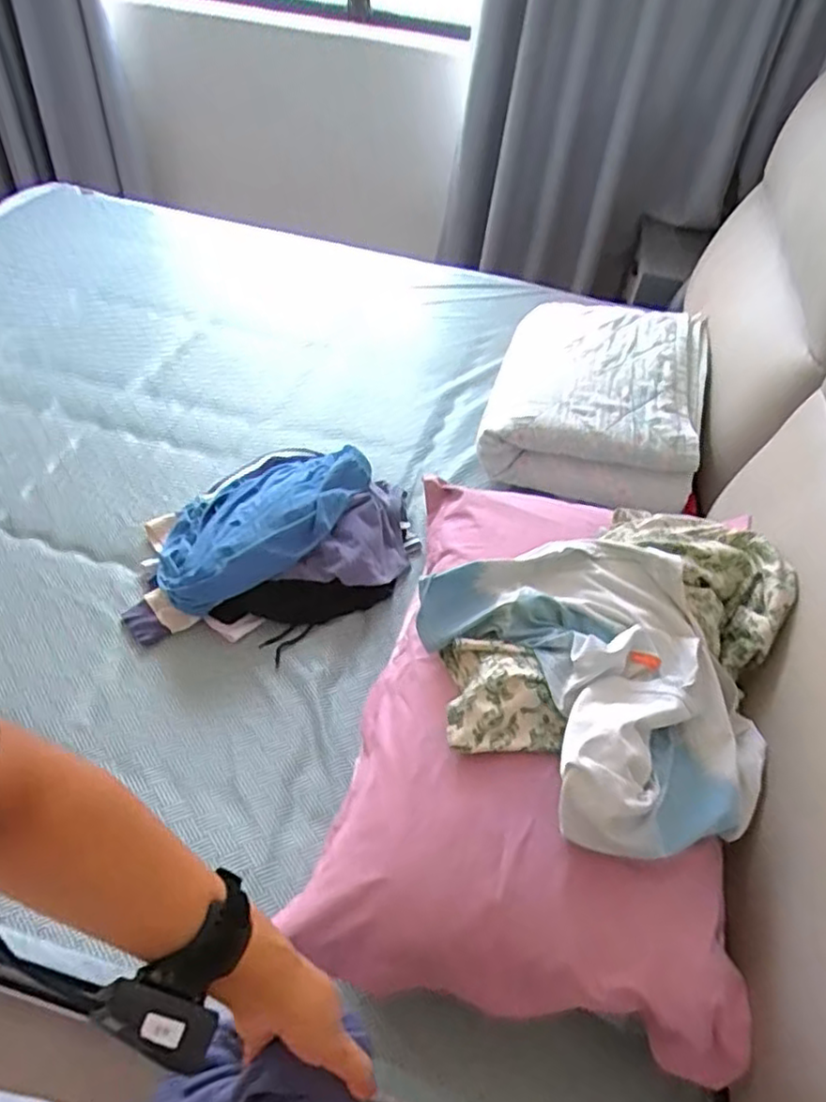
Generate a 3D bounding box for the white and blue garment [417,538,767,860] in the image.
[{"bbox_3d":[0.214,0.136,0.765,0.305,0.139,0.378,-19,52,-23],"label":"white and blue garment"}]

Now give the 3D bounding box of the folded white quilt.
[{"bbox_3d":[0.390,-0.346,1.468,0.420,0.206,0.528,14,46,7],"label":"folded white quilt"}]

